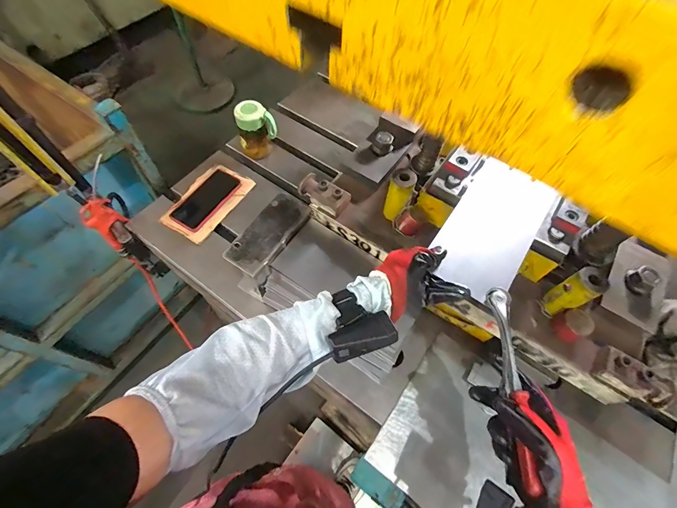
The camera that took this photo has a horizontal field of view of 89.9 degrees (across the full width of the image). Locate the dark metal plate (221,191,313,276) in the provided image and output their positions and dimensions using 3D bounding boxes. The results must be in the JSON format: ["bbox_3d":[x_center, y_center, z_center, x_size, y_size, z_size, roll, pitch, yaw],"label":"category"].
[{"bbox_3d":[-0.119,-0.040,0.590,0.067,0.020,0.165,32,66,7],"label":"dark metal plate"}]

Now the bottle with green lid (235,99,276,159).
[{"bbox_3d":[-0.195,-0.289,0.810,0.080,0.141,0.065,-22,64,-14],"label":"bottle with green lid"}]

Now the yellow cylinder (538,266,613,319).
[{"bbox_3d":[0.342,0.058,0.497,0.044,0.100,0.040,-25,65,-16],"label":"yellow cylinder"}]

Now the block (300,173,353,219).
[{"bbox_3d":[-0.026,-0.108,0.606,0.088,0.048,0.045,35,65,15],"label":"block"}]

